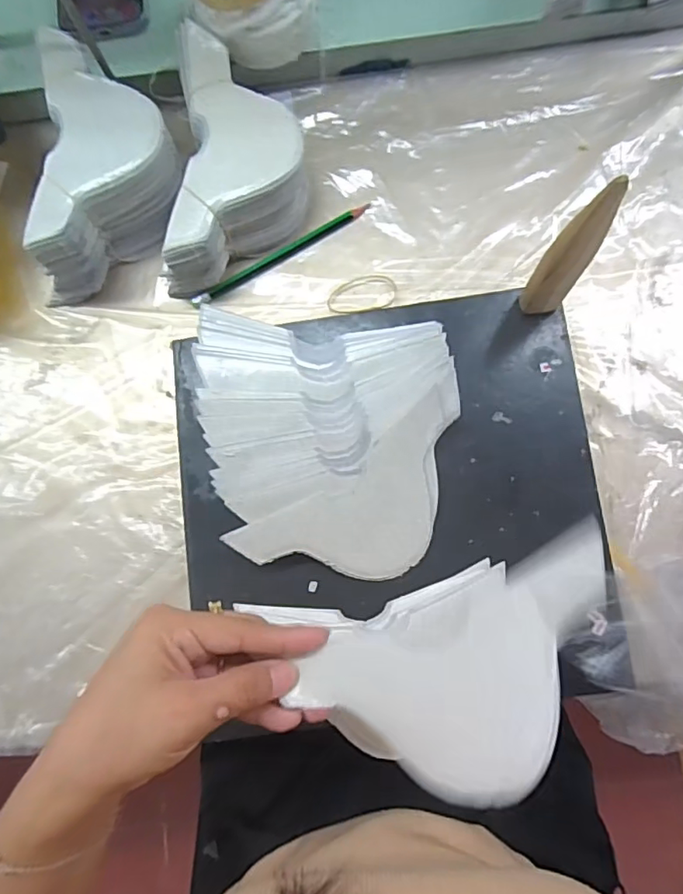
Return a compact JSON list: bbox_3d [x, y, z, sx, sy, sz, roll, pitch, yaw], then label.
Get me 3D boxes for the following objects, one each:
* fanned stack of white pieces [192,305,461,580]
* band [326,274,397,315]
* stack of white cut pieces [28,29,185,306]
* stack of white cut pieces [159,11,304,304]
[{"bbox_3d":[-0.016,-0.006,0.394,0.178,0.041,0.179,4,82,4],"label":"fanned stack of white pieces"},{"bbox_3d":[0.017,-0.123,0.448,0.058,0.007,0.040,-12,57,3],"label":"band"},{"bbox_3d":[-0.185,-0.214,0.439,0.106,0.073,0.187,7,82,4],"label":"stack of white cut pieces"},{"bbox_3d":[-0.081,-0.220,0.438,0.106,0.063,0.188,5,82,4],"label":"stack of white cut pieces"}]

